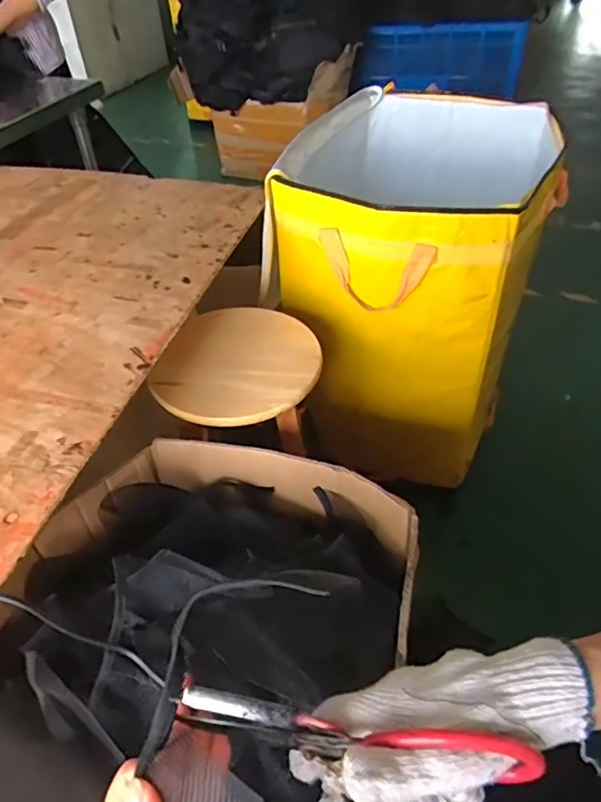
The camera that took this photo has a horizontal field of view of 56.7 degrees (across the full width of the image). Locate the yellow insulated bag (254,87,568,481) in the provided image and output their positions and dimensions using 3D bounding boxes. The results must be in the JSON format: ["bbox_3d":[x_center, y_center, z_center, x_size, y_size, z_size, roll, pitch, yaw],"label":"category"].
[{"bbox_3d":[0.268,-0.317,1.376,0.536,0.665,0.744,9,45,11],"label":"yellow insulated bag"}]

